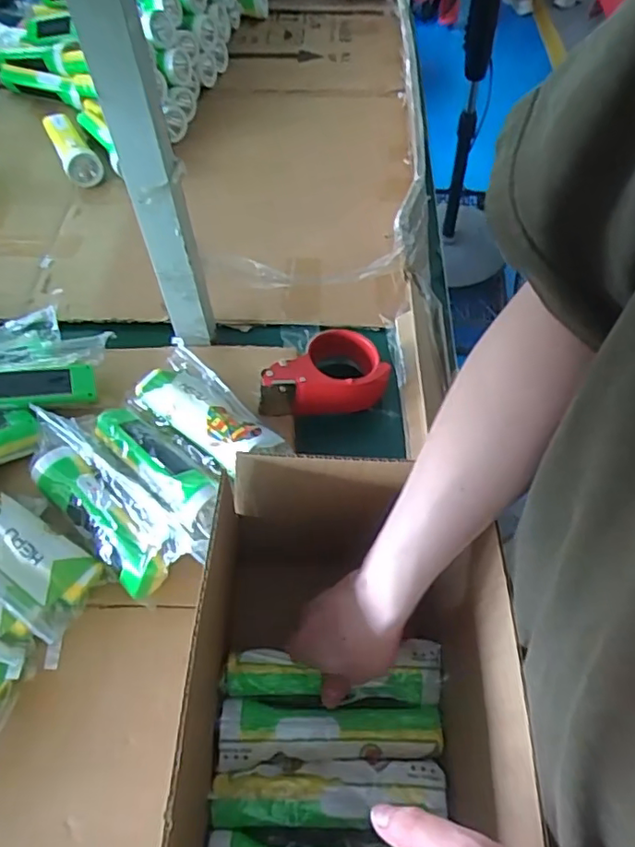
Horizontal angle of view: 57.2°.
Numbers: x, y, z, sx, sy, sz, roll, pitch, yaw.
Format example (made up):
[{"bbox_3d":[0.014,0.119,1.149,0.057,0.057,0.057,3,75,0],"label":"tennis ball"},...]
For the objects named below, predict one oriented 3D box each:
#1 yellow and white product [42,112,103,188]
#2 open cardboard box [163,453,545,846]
[{"bbox_3d":[-0.396,-0.442,0.925,0.049,0.043,0.196,-28,61,-17],"label":"yellow and white product"},{"bbox_3d":[0.018,0.189,0.402,0.204,0.177,0.267,-1,57,3],"label":"open cardboard box"}]

